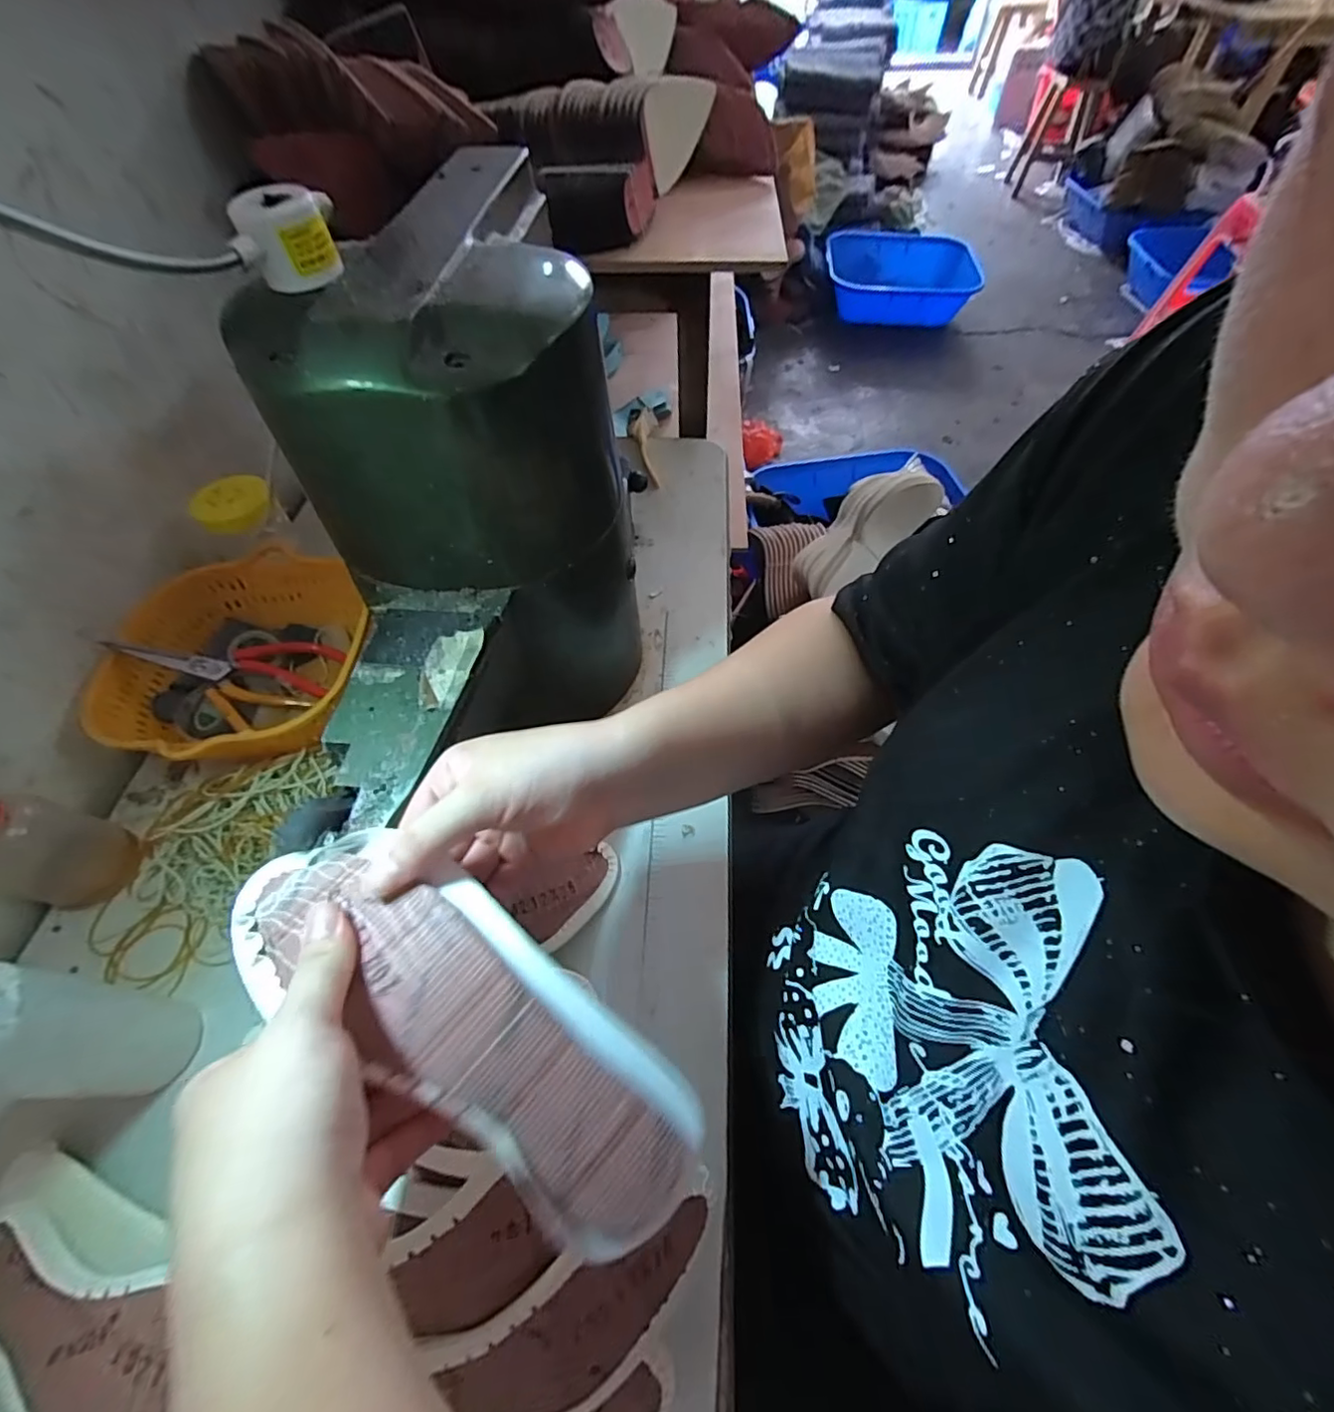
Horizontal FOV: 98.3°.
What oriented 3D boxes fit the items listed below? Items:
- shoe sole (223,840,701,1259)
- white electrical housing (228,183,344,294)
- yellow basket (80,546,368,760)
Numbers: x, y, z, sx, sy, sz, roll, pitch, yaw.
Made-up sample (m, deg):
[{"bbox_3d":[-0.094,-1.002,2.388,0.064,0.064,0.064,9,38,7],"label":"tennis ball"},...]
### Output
[{"bbox_3d":[-0.082,0.134,0.247,0.224,0.033,0.078,38,64,3],"label":"shoe sole"},{"bbox_3d":[-0.198,-0.245,0.301,0.051,0.036,0.037,-24,60,-14],"label":"white electrical housing"},{"bbox_3d":[-0.376,-0.035,0.531,0.209,0.084,0.226,-8,57,-4],"label":"yellow basket"}]

